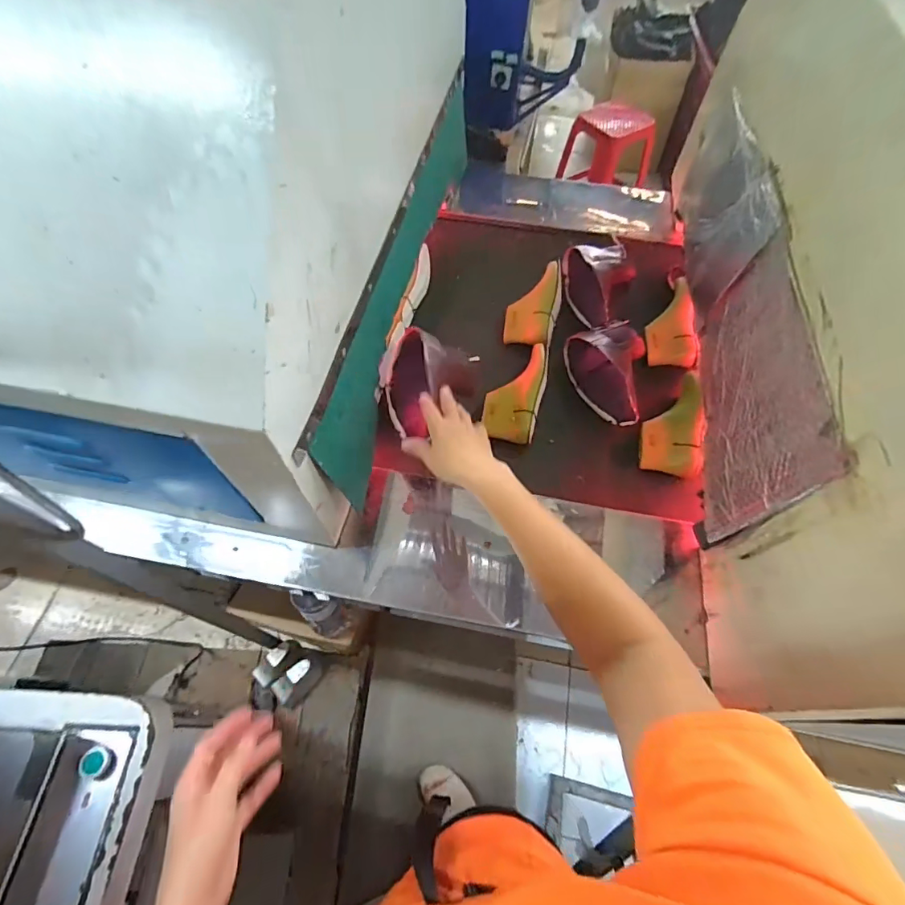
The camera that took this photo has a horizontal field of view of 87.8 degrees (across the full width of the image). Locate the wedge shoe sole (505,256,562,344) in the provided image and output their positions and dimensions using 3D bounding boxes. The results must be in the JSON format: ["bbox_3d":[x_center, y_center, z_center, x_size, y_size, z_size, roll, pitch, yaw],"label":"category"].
[{"bbox_3d":[0.185,-0.332,1.049,0.106,0.061,0.227,17,61,8],"label":"wedge shoe sole"}]

